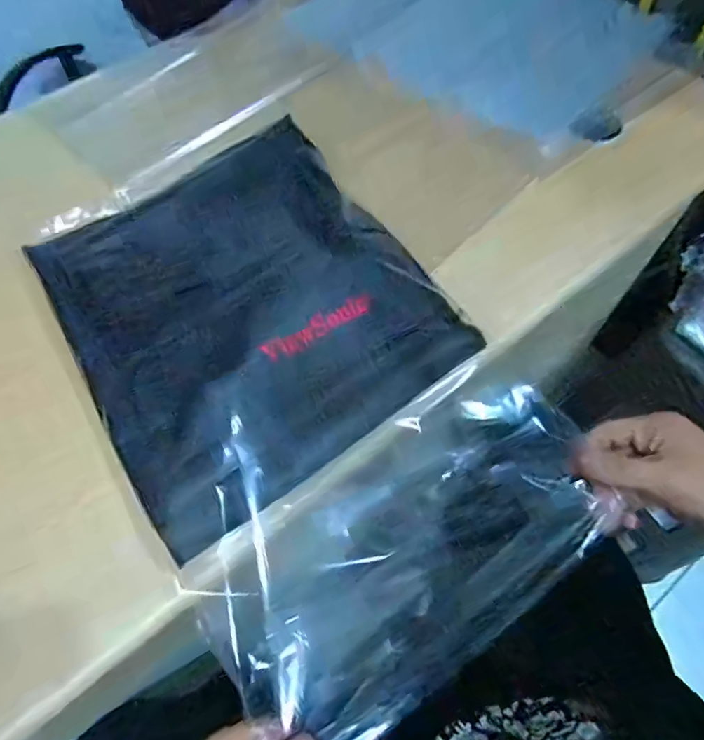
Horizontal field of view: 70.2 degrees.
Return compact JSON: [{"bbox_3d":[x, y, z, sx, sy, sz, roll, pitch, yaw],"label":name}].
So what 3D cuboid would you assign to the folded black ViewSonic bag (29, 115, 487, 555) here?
[{"bbox_3d":[-0.085,-0.057,0.388,0.256,0.034,0.293,-33,67,-10],"label":"folded black ViewSonic bag"}]

